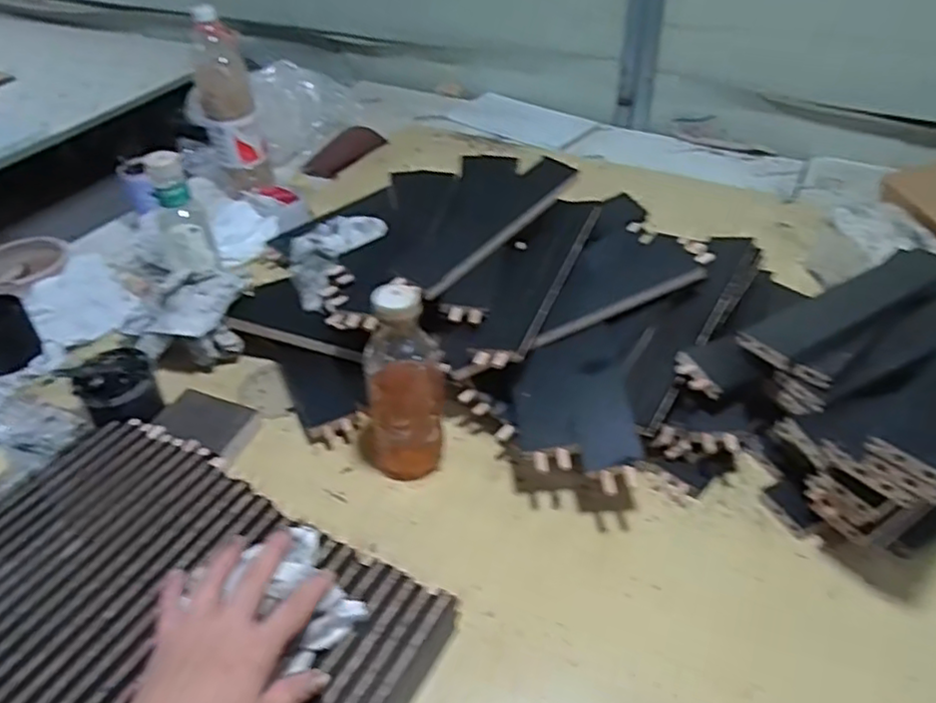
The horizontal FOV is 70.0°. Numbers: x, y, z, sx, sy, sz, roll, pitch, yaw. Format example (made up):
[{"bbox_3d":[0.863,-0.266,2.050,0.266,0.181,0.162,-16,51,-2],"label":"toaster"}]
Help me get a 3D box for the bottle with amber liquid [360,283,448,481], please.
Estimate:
[{"bbox_3d":[-0.065,0.035,0.642,0.089,0.206,0.072,-9,42,-7],"label":"bottle with amber liquid"}]

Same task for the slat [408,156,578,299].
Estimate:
[{"bbox_3d":[0.028,-0.154,0.796,0.068,0.013,0.283,23,51,32],"label":"slat"}]

